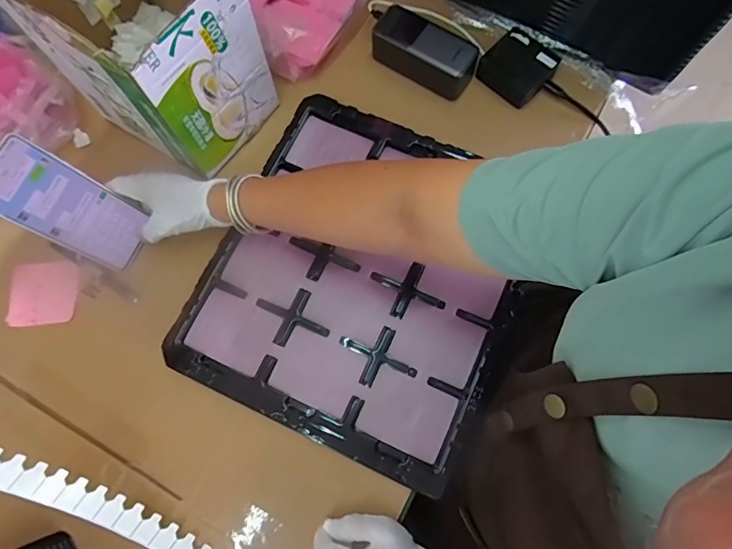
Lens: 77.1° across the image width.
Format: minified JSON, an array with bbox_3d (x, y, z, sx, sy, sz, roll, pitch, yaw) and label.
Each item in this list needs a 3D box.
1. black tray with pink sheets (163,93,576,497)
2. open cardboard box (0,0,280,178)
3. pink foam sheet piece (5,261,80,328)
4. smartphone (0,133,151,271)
[{"bbox_3d":[0.013,0.004,0.526,0.360,0.030,0.370,25,76,7],"label":"black tray with pink sheets"},{"bbox_3d":[-0.233,-0.248,0.501,0.188,0.198,0.147,37,78,10],"label":"open cardboard box"},{"bbox_3d":[-0.379,0.022,0.541,0.079,0.004,0.074,-4,75,0],"label":"pink foam sheet piece"},{"bbox_3d":[-0.315,-0.070,0.489,0.008,0.158,0.077,14,72,40],"label":"smartphone"}]

